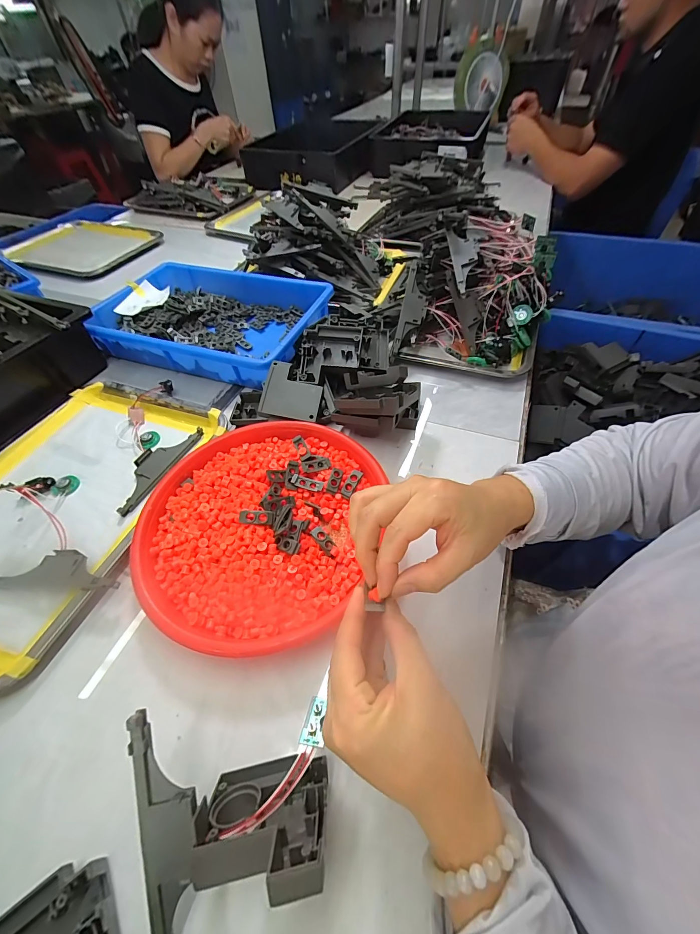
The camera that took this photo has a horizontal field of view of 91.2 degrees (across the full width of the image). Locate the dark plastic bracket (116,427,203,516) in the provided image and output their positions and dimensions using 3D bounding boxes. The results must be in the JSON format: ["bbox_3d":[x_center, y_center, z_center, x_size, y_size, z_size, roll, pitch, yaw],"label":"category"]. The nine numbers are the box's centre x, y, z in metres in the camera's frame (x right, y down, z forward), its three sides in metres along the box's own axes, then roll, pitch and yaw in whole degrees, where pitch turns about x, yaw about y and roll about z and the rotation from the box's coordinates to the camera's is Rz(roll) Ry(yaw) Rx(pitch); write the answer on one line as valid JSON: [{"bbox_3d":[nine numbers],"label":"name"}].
[{"bbox_3d":[-0.237,-0.003,0.420,0.043,0.010,0.136,18,55,15],"label":"dark plastic bracket"}]

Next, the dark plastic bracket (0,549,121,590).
[{"bbox_3d":[-0.280,0.100,0.332,0.134,0.023,0.035,2,53,4],"label":"dark plastic bracket"}]

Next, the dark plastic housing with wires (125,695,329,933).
[{"bbox_3d":[-0.068,0.212,0.204,0.109,0.075,0.110,-6,53,-3],"label":"dark plastic housing with wires"}]

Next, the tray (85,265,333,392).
[{"bbox_3d":[-0.234,-0.254,0.583,0.361,0.052,0.242,15,55,13],"label":"tray"}]

